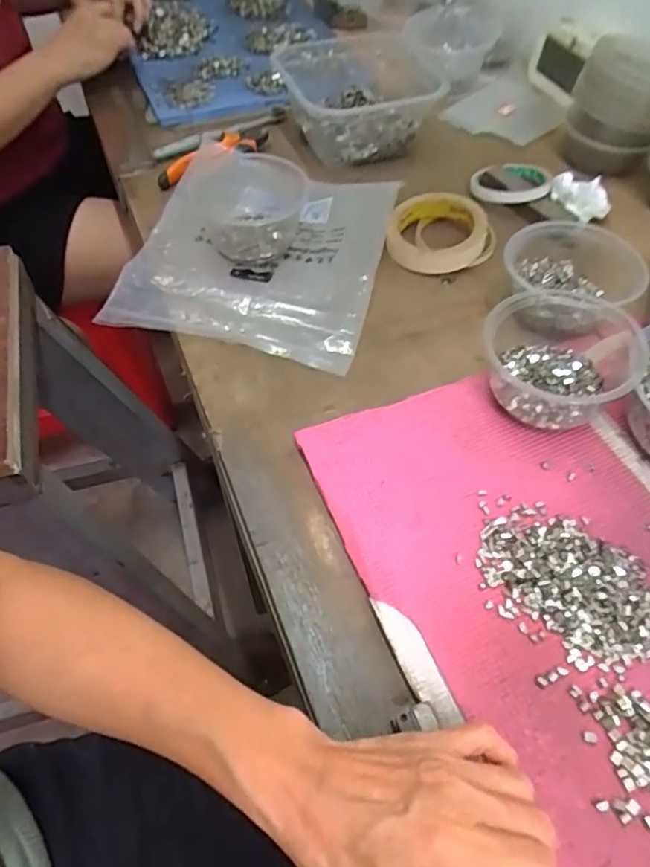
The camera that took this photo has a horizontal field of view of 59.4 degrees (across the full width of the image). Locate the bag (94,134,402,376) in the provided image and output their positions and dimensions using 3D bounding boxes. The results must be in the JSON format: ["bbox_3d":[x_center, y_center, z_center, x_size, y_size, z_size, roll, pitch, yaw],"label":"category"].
[{"bbox_3d":[-0.064,-0.196,0.560,0.234,0.048,0.261,11,57,8],"label":"bag"}]

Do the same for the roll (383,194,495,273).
[{"bbox_3d":[0.116,-0.205,0.582,0.106,0.028,0.106,-7,56,-4],"label":"roll"}]

